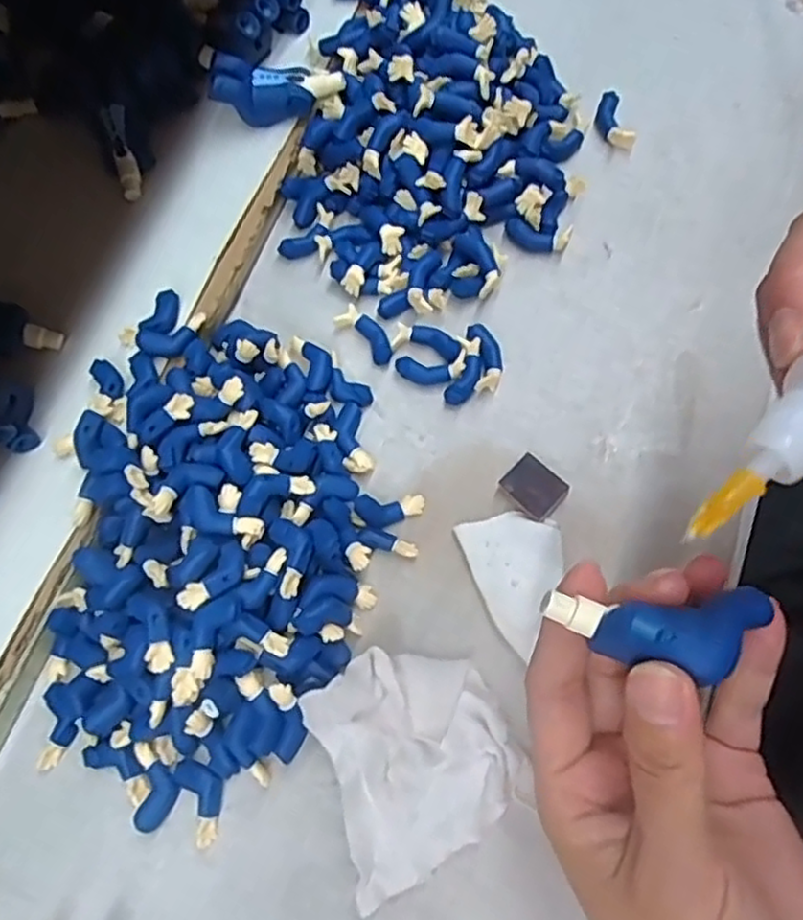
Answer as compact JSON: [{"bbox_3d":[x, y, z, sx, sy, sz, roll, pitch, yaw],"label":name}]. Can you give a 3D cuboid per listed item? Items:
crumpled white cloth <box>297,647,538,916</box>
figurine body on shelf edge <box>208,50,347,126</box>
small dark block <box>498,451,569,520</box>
[{"bbox_3d":[0.005,0.099,0.234,0.063,0.016,0.070,-25,72,-6],"label":"crumpled white cloth"},{"bbox_3d":[-0.054,-0.161,0.305,0.055,0.021,0.021,2,72,3],"label":"figurine body on shelf edge"},{"bbox_3d":[0.051,0.011,0.269,0.023,0.007,0.019,42,78,15],"label":"small dark block"}]

